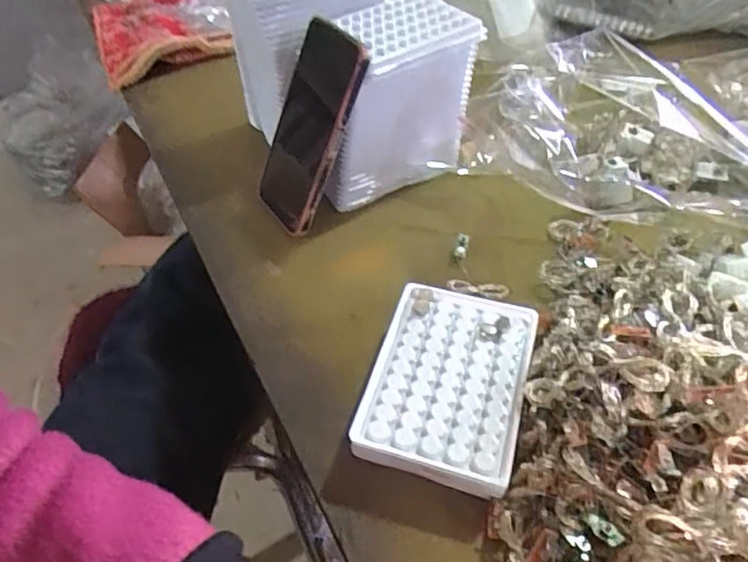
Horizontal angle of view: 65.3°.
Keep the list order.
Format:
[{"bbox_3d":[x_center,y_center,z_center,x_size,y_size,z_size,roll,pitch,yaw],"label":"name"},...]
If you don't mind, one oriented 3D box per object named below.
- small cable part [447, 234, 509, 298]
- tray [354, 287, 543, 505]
[{"bbox_3d":[0.085,-0.011,0.465,0.046,0.016,0.056,9,50,11],"label":"small cable part"},{"bbox_3d":[0.049,0.067,0.383,0.095,0.035,0.128,13,51,14],"label":"tray"}]

